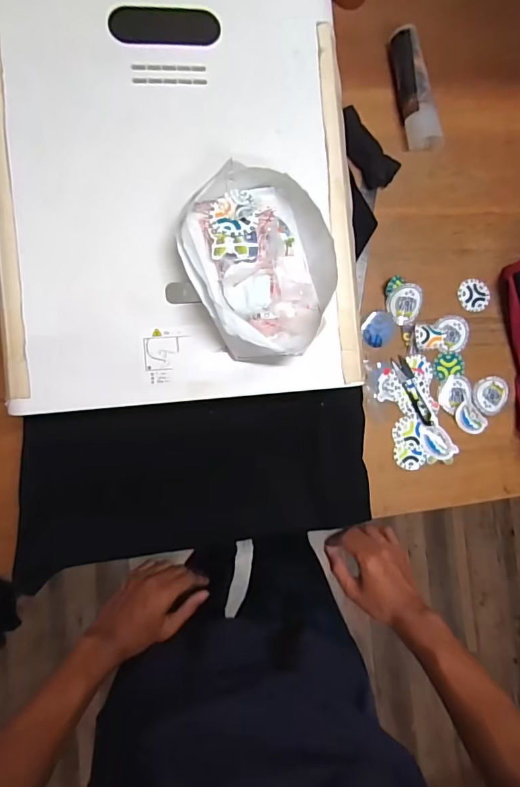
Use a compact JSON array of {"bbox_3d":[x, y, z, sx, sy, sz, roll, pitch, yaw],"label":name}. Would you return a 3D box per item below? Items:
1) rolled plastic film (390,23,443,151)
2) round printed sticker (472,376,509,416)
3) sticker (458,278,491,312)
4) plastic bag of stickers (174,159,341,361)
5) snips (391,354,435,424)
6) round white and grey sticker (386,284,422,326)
[{"bbox_3d":[0.241,-0.479,0.690,0.050,0.043,0.191,-16,90,-8],"label":"rolled plastic film"},{"bbox_3d":[0.370,0.003,0.703,0.056,0.005,0.060,-1,88,-8],"label":"round printed sticker"},{"bbox_3d":[0.350,-0.160,0.718,0.054,0.006,0.054,0,86,-6],"label":"sticker"},{"bbox_3d":[0.003,-0.140,0.478,0.155,0.051,0.199,-23,91,-8],"label":"plastic bag of stickers"},{"bbox_3d":[0.244,-0.004,0.692,0.024,0.006,0.115,-29,91,-8],"label":"snips"},{"bbox_3d":[0.227,-0.139,0.689,0.054,0.010,0.060,-12,109,10],"label":"round white and grey sticker"}]

